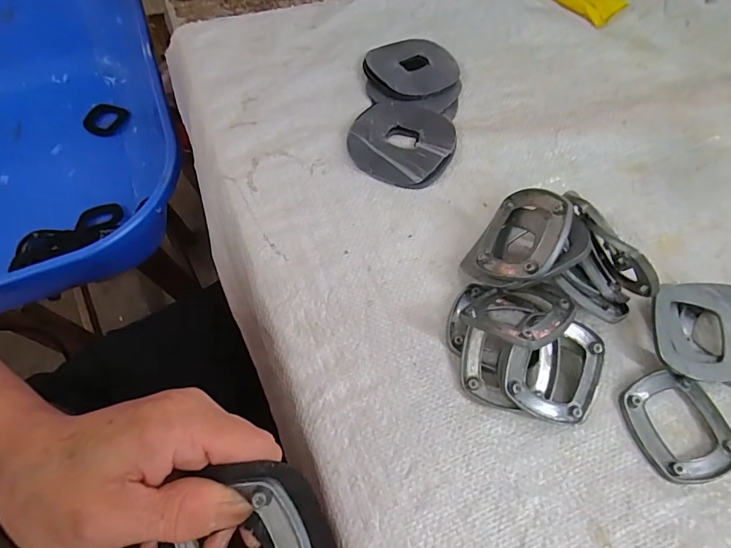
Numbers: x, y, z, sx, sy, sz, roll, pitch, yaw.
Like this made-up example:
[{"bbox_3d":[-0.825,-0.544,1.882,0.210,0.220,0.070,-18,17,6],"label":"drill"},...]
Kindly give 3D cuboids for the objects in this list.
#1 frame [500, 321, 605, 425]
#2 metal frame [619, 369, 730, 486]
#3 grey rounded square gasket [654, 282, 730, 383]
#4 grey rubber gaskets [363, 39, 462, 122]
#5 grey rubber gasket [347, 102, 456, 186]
[{"bbox_3d":[0.112,0.057,0.257,0.060,0.007,0.059,20,83,-1],"label":"frame"},{"bbox_3d":[0.190,0.091,0.258,0.056,0.008,0.061,-12,63,-7],"label":"metal frame"},{"bbox_3d":[0.221,0.035,0.274,0.071,0.007,0.065,0,63,0],"label":"grey rounded square gasket"},{"bbox_3d":[0.044,-0.187,0.394,0.088,0.009,0.095,10,62,4],"label":"grey rubber gaskets"},{"bbox_3d":[0.031,-0.114,0.356,0.082,0.016,0.083,0,62,-1],"label":"grey rubber gasket"}]

